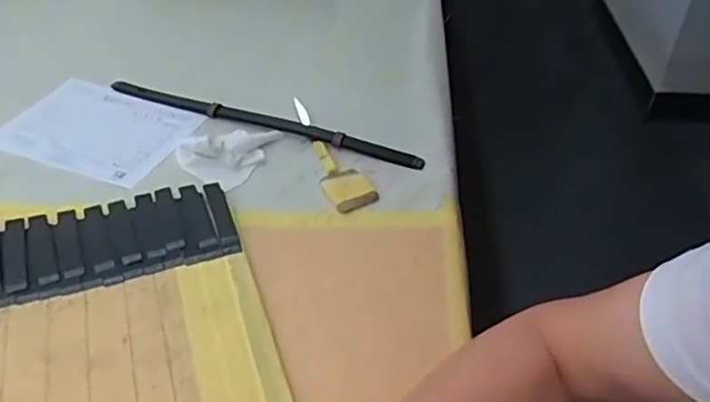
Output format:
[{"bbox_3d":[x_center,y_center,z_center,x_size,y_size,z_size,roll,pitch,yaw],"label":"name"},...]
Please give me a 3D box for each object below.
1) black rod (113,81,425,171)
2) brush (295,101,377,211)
[{"bbox_3d":[-0.115,-0.096,0.739,0.405,0.020,0.019,18,42,17],"label":"black rod"},{"bbox_3d":[-0.040,-0.053,0.703,0.044,0.012,0.206,-16,44,-23],"label":"brush"}]

